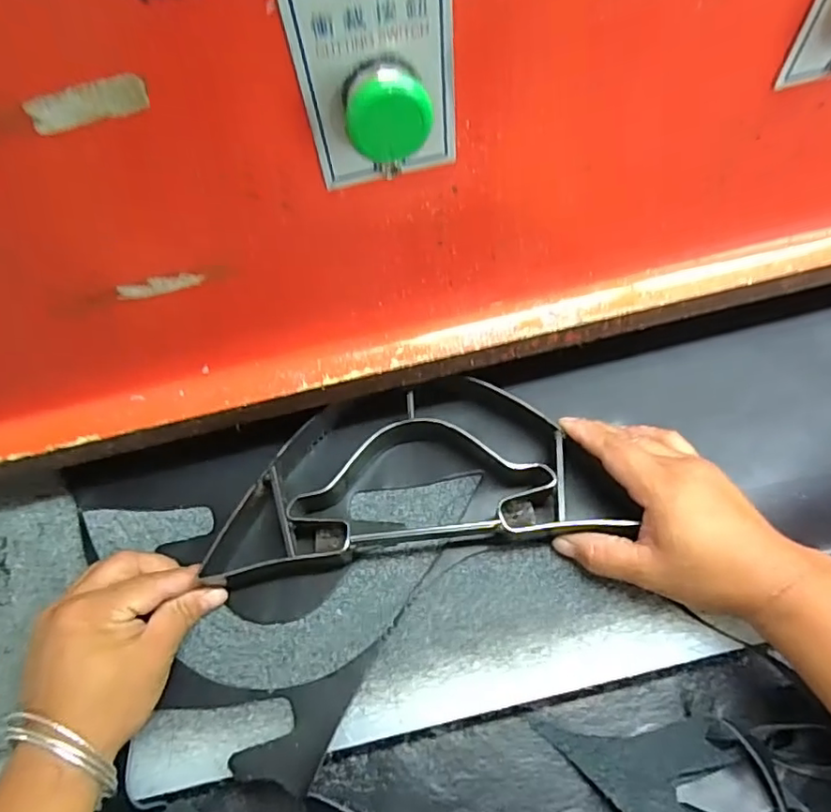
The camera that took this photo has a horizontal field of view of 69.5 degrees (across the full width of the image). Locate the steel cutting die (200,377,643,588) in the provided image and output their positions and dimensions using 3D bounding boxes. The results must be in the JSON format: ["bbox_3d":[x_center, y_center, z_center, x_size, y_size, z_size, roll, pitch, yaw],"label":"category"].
[{"bbox_3d":[-0.007,0.037,0.392,0.249,0.048,0.120,-7,71,-5],"label":"steel cutting die"}]

